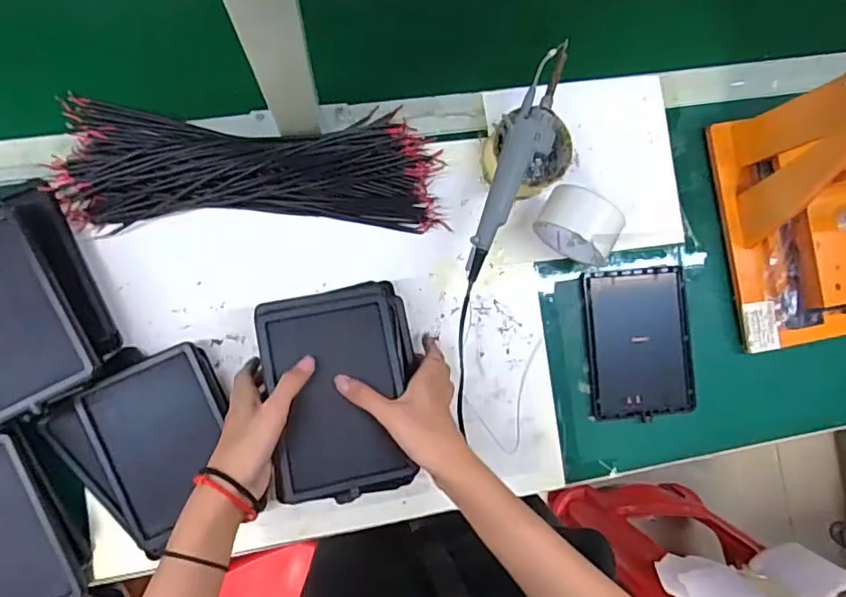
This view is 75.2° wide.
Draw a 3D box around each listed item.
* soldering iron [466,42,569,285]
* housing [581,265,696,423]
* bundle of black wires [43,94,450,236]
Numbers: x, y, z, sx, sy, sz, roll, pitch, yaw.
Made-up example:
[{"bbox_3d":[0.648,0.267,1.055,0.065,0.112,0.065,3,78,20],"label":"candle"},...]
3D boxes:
[{"bbox_3d":[0.096,-0.137,0.540,0.041,0.027,0.253,25,85,-5],"label":"soldering iron"},{"bbox_3d":[0.240,0.049,0.612,0.116,0.011,0.162,-4,88,-7],"label":"housing"},{"bbox_3d":[-0.167,-0.133,0.547,0.379,0.049,0.123,1,87,-7],"label":"bundle of black wires"}]

